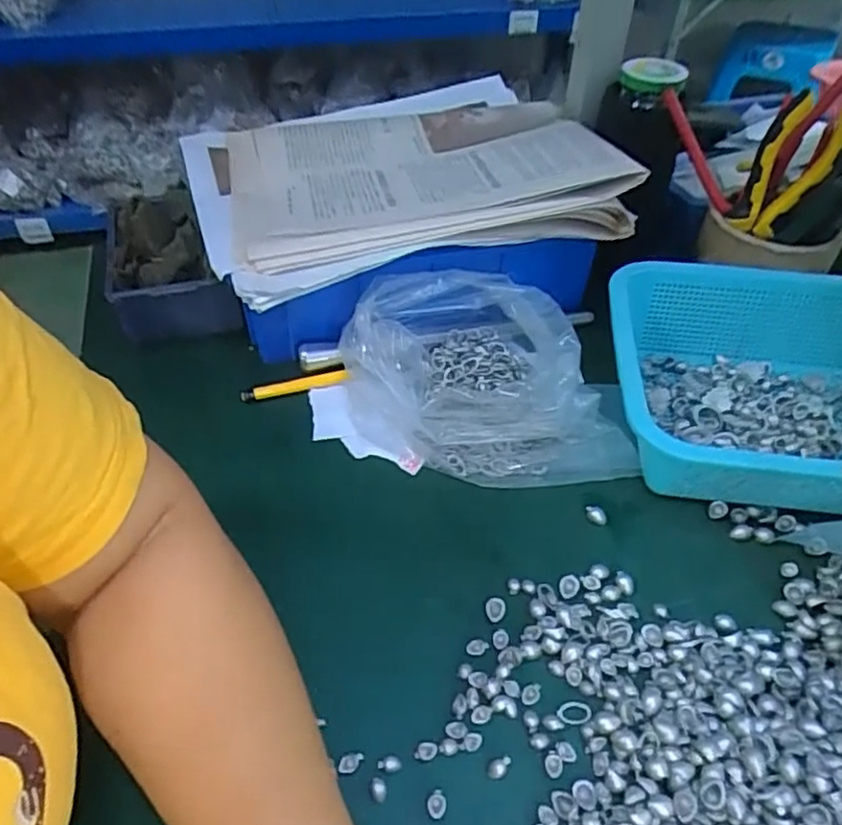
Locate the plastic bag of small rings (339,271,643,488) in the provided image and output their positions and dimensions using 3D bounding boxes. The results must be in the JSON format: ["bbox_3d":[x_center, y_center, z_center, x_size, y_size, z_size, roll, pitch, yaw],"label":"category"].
[{"bbox_3d":[0.044,-0.025,0.454,0.183,0.074,0.147,-7,45,-7],"label":"plastic bag of small rings"}]

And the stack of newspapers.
[{"bbox_3d":[-0.027,-0.201,0.525,0.299,0.059,0.283,-14,46,-13],"label":"stack of newspapers"}]

